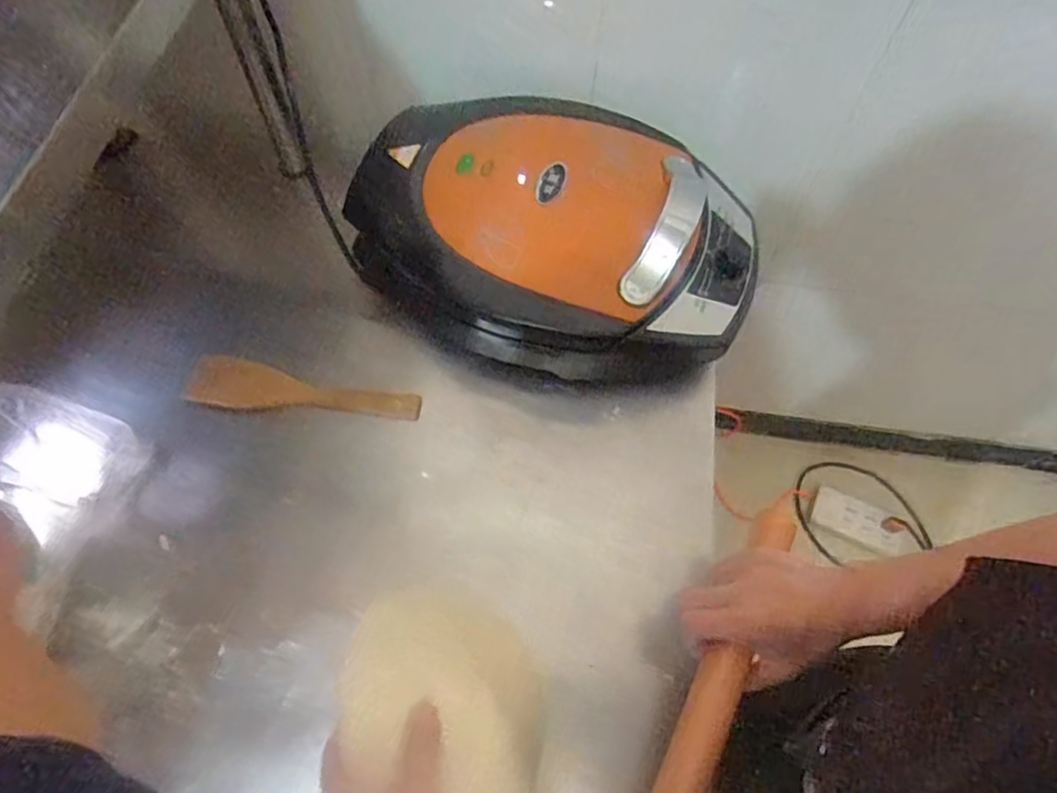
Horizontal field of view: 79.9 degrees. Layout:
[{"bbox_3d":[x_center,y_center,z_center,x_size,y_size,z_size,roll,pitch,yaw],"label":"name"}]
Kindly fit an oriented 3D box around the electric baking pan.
[{"bbox_3d":[0.033,-0.177,0.692,0.421,0.125,0.322,21,65,10],"label":"electric baking pan"}]

